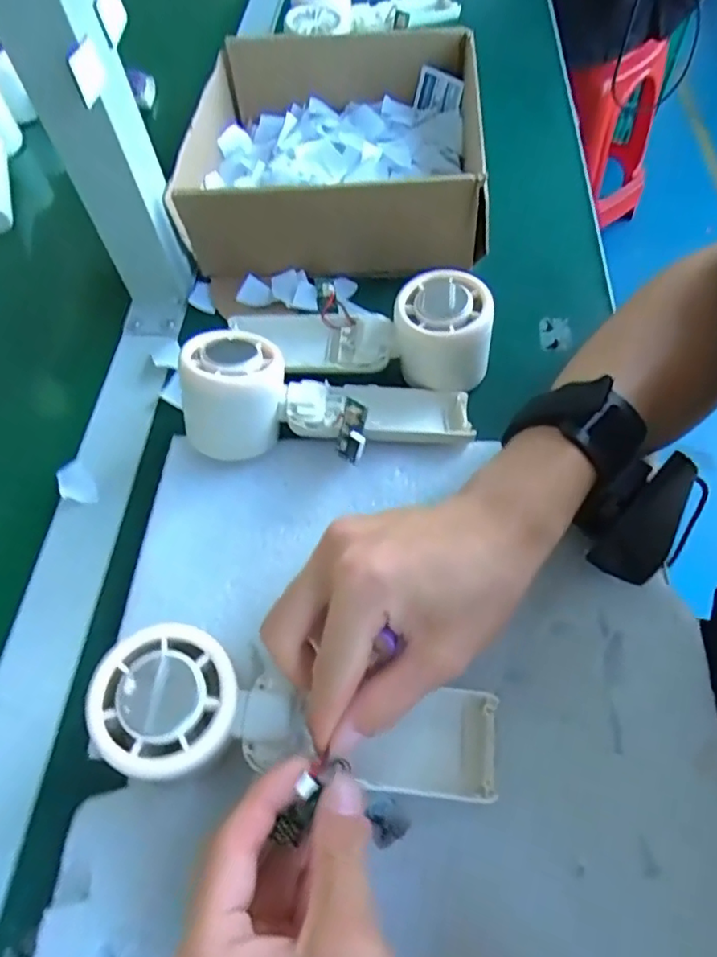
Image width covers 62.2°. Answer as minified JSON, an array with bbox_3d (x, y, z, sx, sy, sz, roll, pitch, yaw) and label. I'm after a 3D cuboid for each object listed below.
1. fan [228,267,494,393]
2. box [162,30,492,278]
[{"bbox_3d":[-0.002,-0.092,0.365,0.162,0.050,0.054,3,59,7],"label":"fan"},{"bbox_3d":[-0.017,-0.247,0.451,0.200,0.076,0.213,-1,58,4],"label":"box"}]

